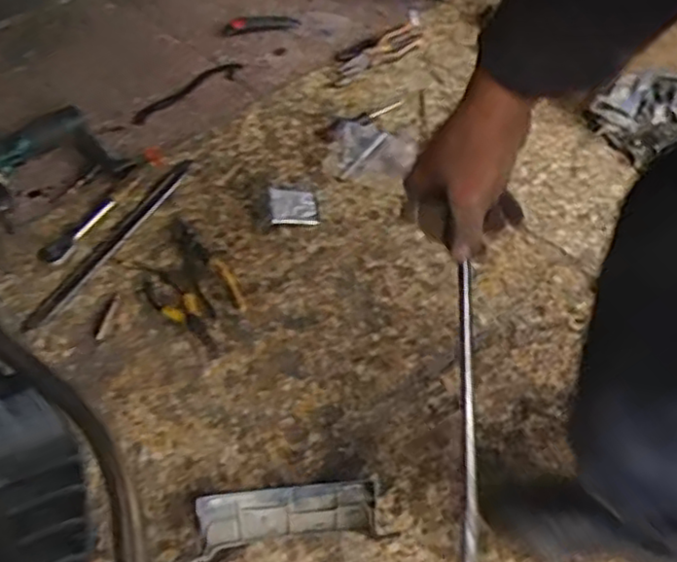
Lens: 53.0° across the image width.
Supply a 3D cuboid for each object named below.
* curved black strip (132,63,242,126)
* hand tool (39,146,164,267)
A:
[{"bbox_3d":[-0.281,-0.356,1.280,0.035,0.016,0.262,36,58,23],"label":"curved black strip"},{"bbox_3d":[-0.364,-0.131,1.065,0.043,0.032,0.285,22,54,14],"label":"hand tool"}]

